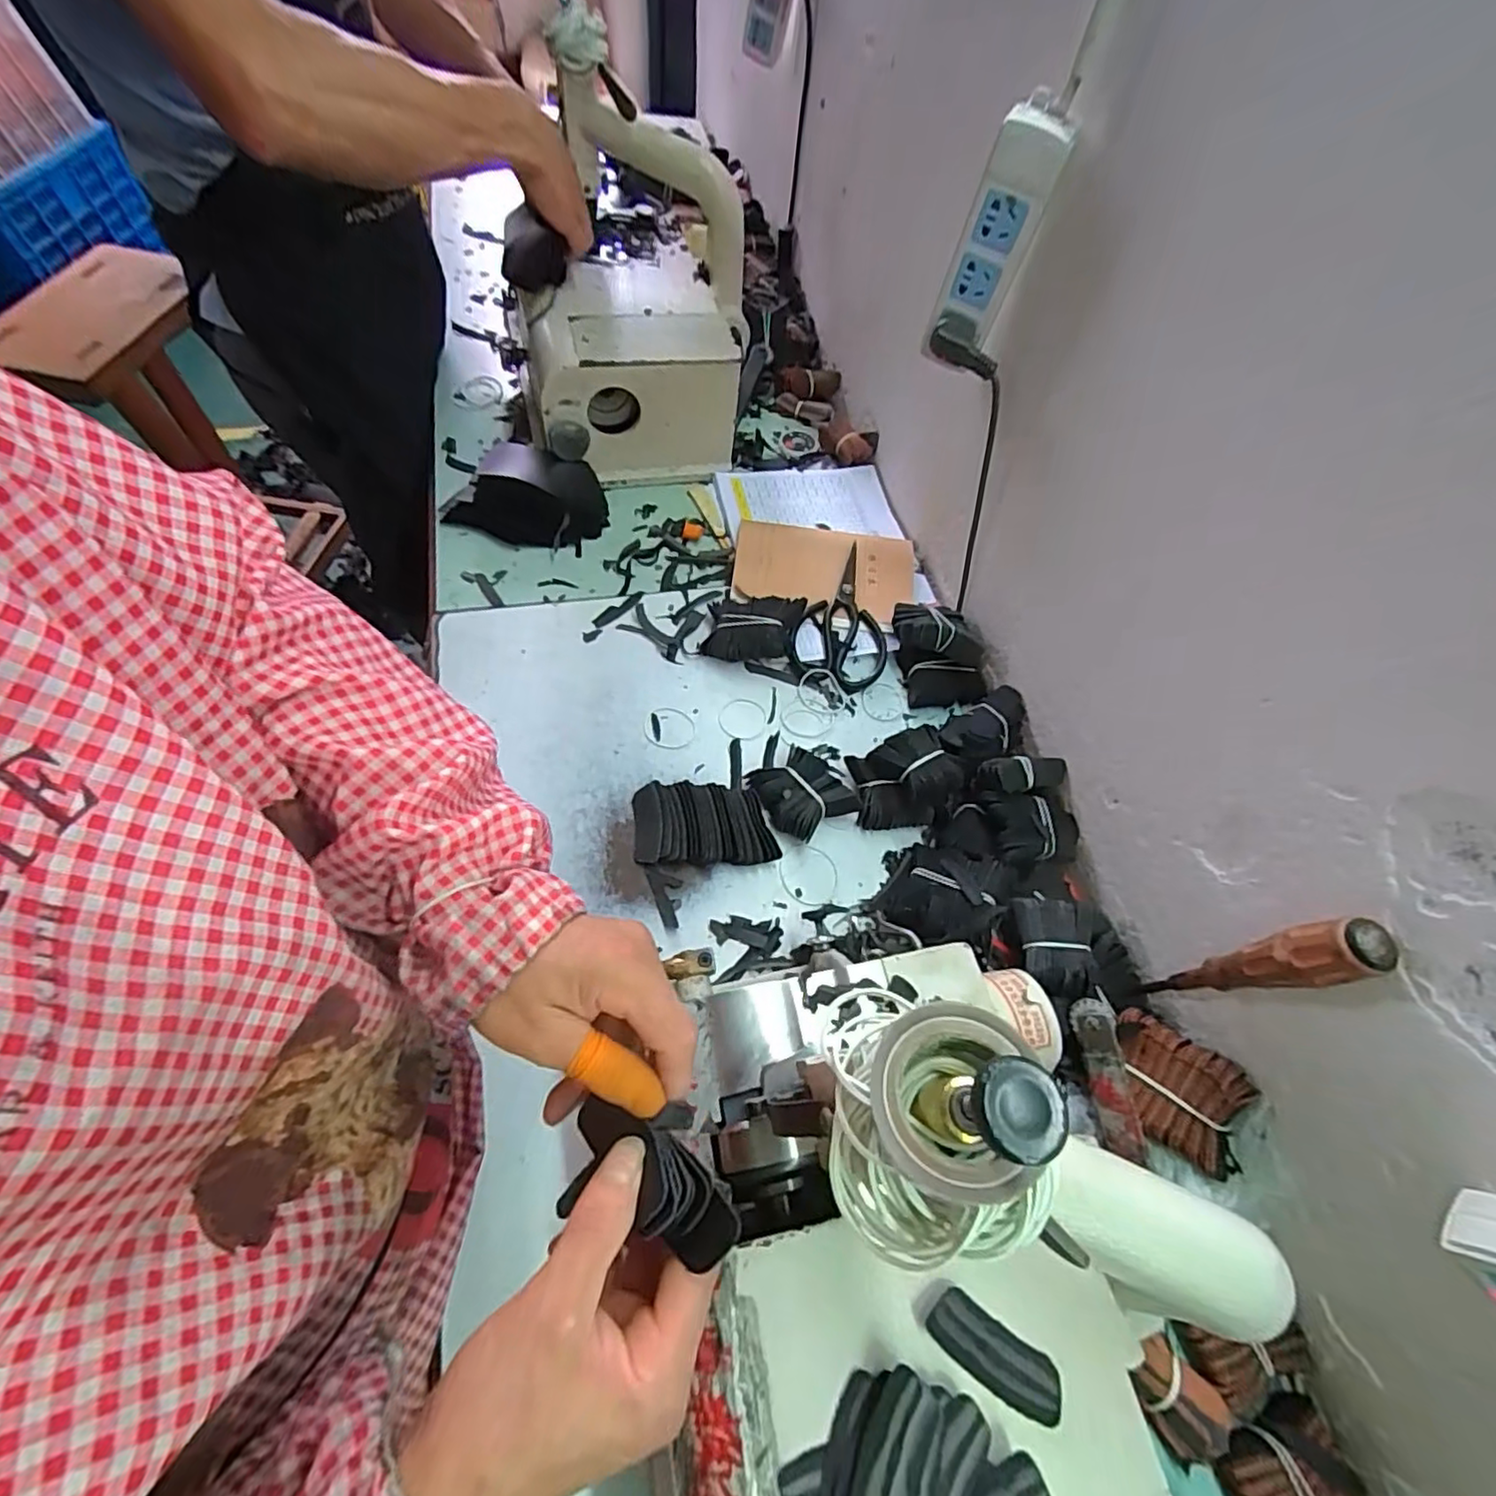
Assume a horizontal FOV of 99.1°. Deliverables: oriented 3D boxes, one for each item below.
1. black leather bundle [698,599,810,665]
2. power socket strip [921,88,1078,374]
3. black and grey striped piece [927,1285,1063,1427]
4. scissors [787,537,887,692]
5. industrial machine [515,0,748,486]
[{"bbox_3d":[0.005,-0.124,0.665,0.096,0.039,0.063,9,61,0],"label":"black leather bundle"},{"bbox_3d":[0.194,-0.396,0.509,0.062,0.162,0.044,18,61,5],"label":"power socket strip"},{"bbox_3d":[0.119,0.292,0.306,0.068,0.009,0.026,32,63,12],"label":"black and grey striped piece"},{"bbox_3d":[0.111,-0.145,0.688,0.097,0.025,0.167,19,61,5],"label":"scissors"},{"bbox_3d":[-0.137,-0.521,0.730,0.258,0.314,0.312,1,61,-5],"label":"industrial machine"}]

